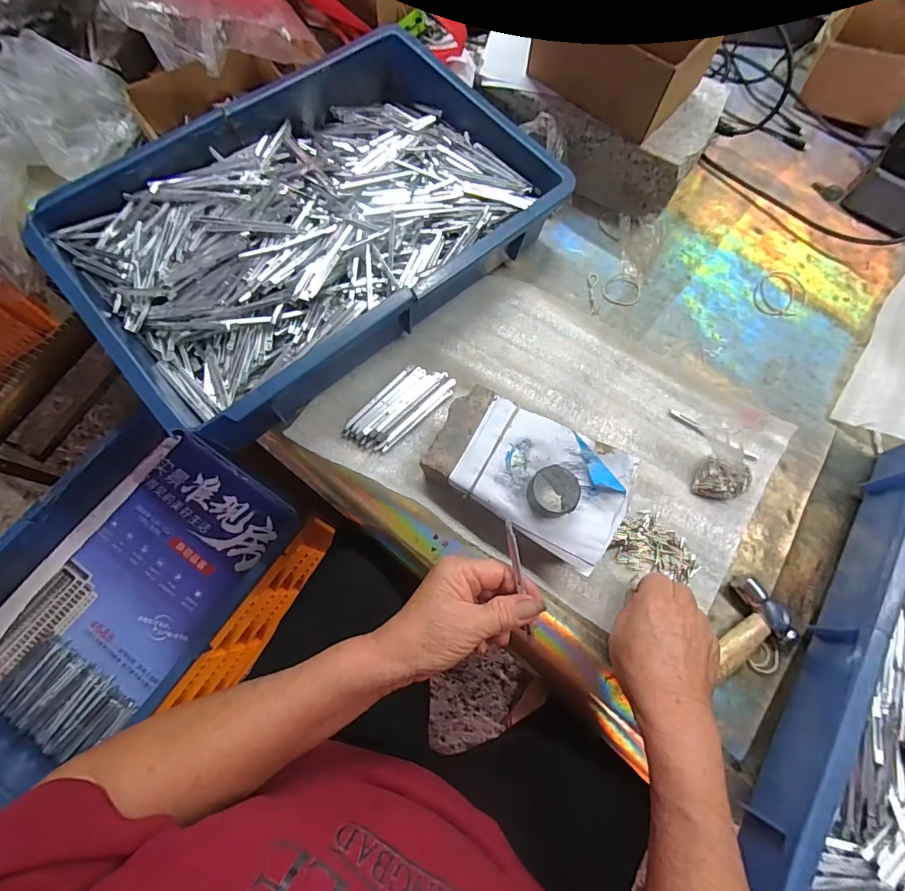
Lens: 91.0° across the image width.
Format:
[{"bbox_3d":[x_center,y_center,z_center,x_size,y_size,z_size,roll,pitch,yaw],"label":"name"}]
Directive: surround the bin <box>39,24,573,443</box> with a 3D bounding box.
[{"bbox_3d":[-0.132,-0.219,0.438,0.429,0.096,0.290,-40,77,-14],"label":"bin"}]

